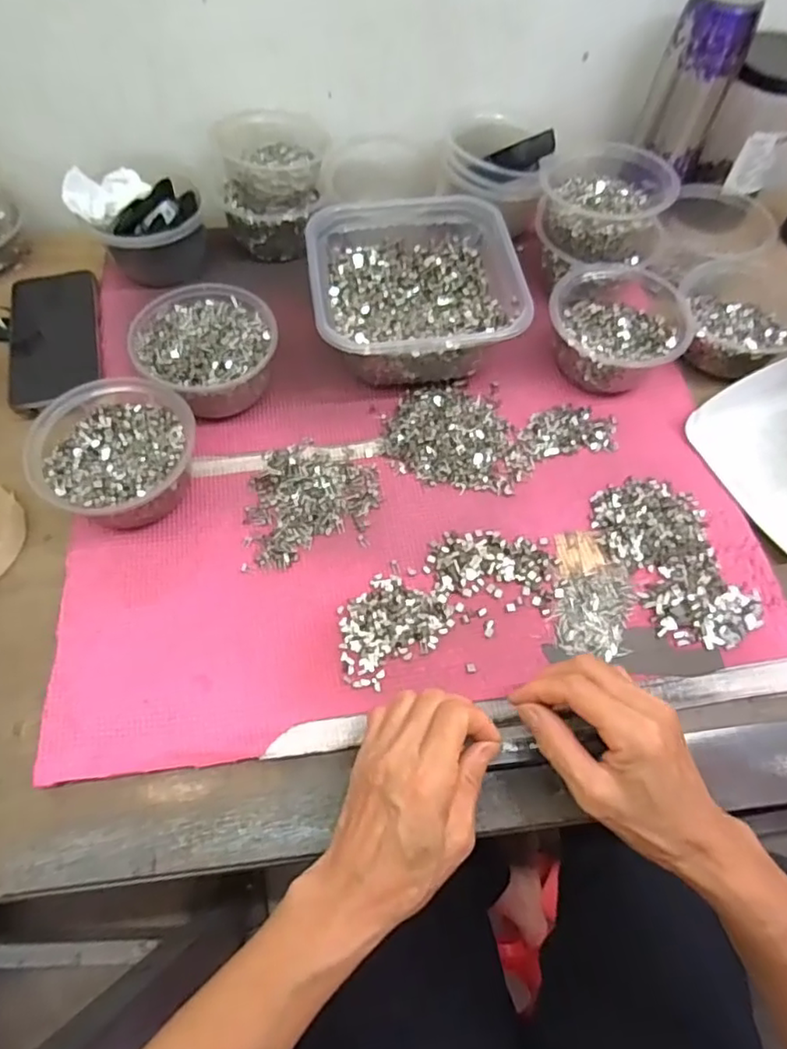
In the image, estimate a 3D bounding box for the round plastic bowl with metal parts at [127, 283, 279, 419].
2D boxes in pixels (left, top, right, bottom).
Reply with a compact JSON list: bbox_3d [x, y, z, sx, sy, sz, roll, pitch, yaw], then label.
[{"bbox_3d":[-0.155,-0.145,0.514,0.109,0.060,0.117,1,61,-1],"label":"round plastic bowl with metal parts"}]

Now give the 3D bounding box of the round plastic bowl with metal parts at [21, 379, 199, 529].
[{"bbox_3d":[-0.206,-0.052,0.464,0.111,0.057,0.113,1,61,-1],"label":"round plastic bowl with metal parts"}]

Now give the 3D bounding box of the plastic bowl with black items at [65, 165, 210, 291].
[{"bbox_3d":[-0.231,-0.278,0.570,0.107,0.078,0.087,-26,65,-15],"label":"plastic bowl with black items"}]

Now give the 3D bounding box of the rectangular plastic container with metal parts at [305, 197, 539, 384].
[{"bbox_3d":[0.016,-0.204,0.542,0.169,0.074,0.167,-6,61,-5],"label":"rectangular plastic container with metal parts"}]

